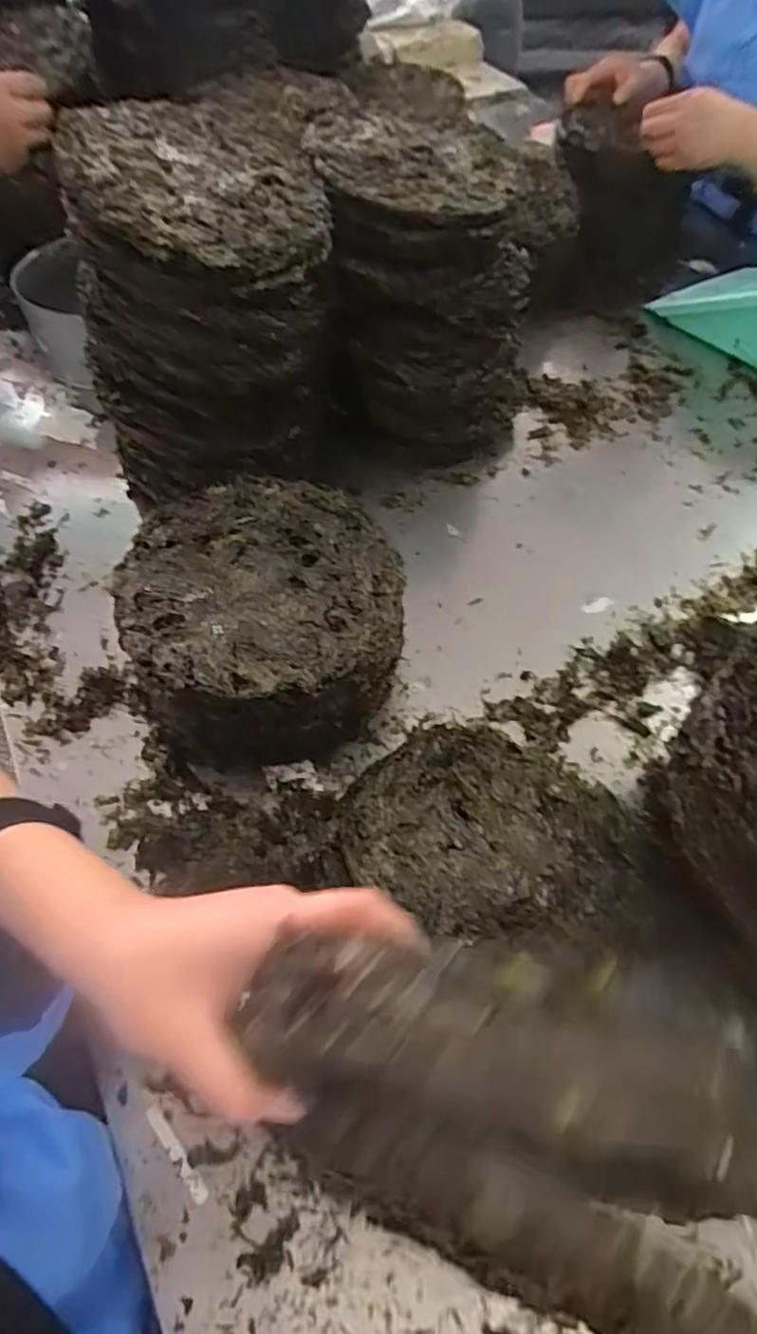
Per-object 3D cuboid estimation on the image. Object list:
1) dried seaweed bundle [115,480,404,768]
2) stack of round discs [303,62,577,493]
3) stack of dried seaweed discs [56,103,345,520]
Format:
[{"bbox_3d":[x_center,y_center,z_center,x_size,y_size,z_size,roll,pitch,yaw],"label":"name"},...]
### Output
[{"bbox_3d":[-0.084,-0.024,0.544,0.198,0.140,0.190,7,56,3],"label":"dried seaweed bundle"},{"bbox_3d":[0.043,-0.358,0.696,0.208,0.261,0.214,-3,56,-3],"label":"stack of round discs"},{"bbox_3d":[-0.149,-0.310,0.610,0.209,0.238,0.198,-7,57,-6],"label":"stack of dried seaweed discs"}]

